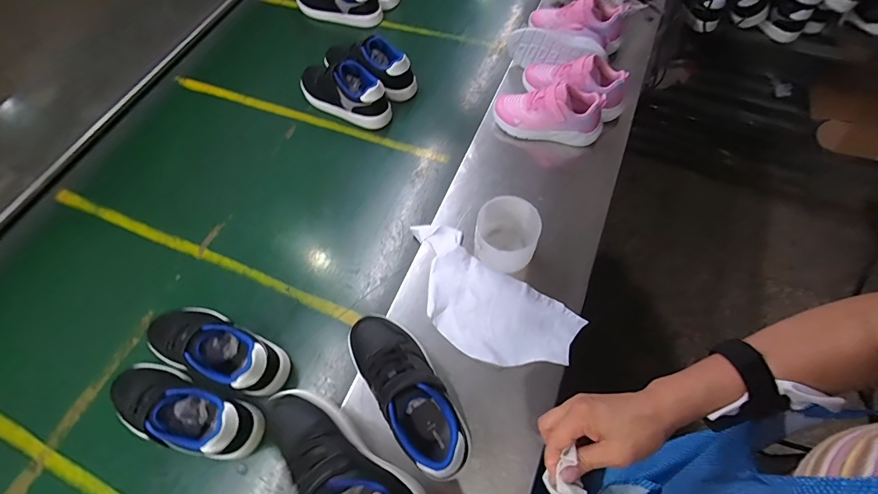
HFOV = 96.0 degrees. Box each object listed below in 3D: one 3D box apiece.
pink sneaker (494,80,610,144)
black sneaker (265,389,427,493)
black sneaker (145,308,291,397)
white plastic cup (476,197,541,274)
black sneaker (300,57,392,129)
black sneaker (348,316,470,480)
[{"bbox_3d":[0.199,-0.242,0.722,0.198,0.100,0.072,9,63,8],"label":"pink sneaker"},{"bbox_3d":[-0.129,0.241,0.451,0.197,0.075,0.084,33,69,25],"label":"black sneaker"},{"bbox_3d":[-0.334,0.142,0.584,0.217,0.091,0.092,15,64,12],"label":"black sneaker"},{"bbox_3d":[0.103,-0.015,0.601,0.092,0.086,0.086,2,63,5],"label":"white plastic cup"},{"bbox_3d":[-0.200,-0.331,0.812,0.205,0.099,0.077,29,68,16],"label":"black sneaker"},{"bbox_3d":[-0.041,0.178,0.508,0.087,0.093,0.226,-34,65,-13],"label":"black sneaker"}]

